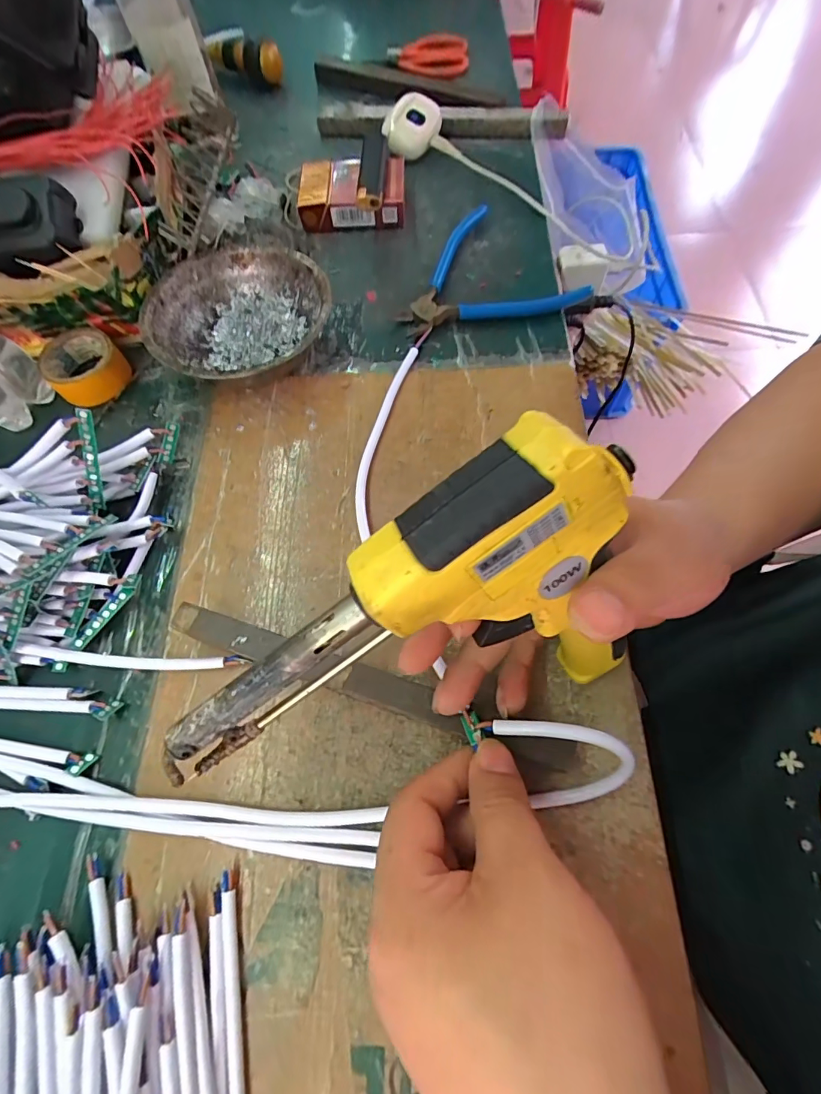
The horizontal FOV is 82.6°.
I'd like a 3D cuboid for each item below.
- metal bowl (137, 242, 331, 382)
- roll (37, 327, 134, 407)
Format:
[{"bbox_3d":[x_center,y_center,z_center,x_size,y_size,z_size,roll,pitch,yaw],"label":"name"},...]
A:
[{"bbox_3d":[-0.120,-0.158,0.337,0.120,0.040,0.122,-1,65,2],"label":"metal bowl"},{"bbox_3d":[-0.239,-0.133,0.344,0.050,0.022,0.058,-34,68,-13],"label":"roll"}]

